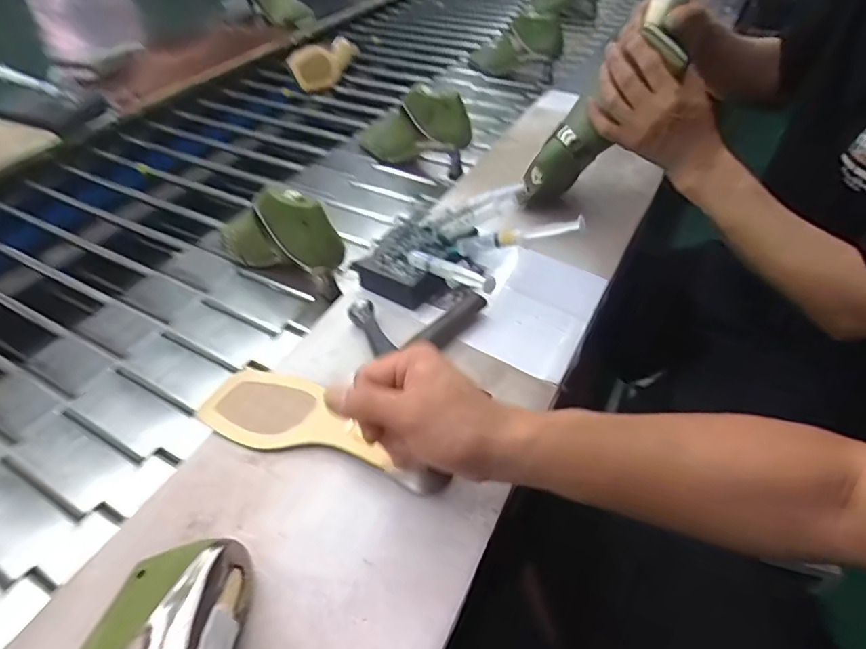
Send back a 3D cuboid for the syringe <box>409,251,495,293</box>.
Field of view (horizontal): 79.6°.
[{"bbox_3d":[0.011,-0.055,0.513,0.018,0.019,0.131,-30,34,-26],"label":"syringe"}]

